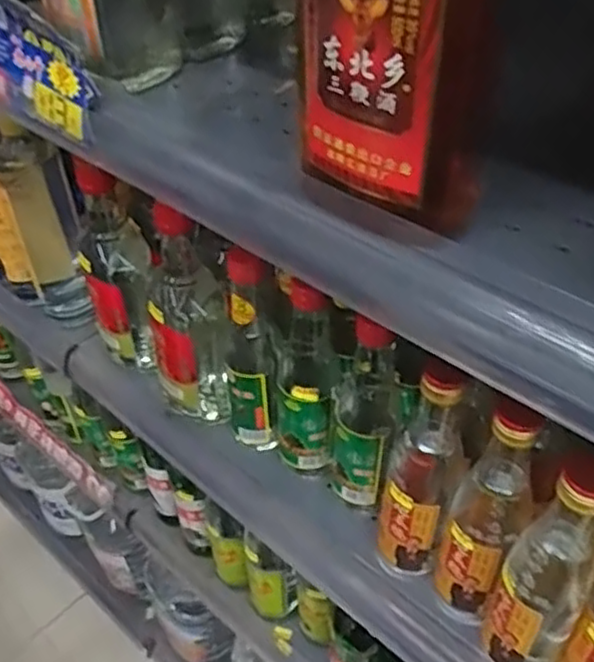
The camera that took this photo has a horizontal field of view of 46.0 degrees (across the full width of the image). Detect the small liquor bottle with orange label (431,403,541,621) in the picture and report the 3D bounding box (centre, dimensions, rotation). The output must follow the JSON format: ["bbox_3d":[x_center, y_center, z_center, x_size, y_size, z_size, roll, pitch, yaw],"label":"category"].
[{"bbox_3d":[0.127,0.133,0.480,0.045,0.211,0.040,17,48,20],"label":"small liquor bottle with orange label"}]

